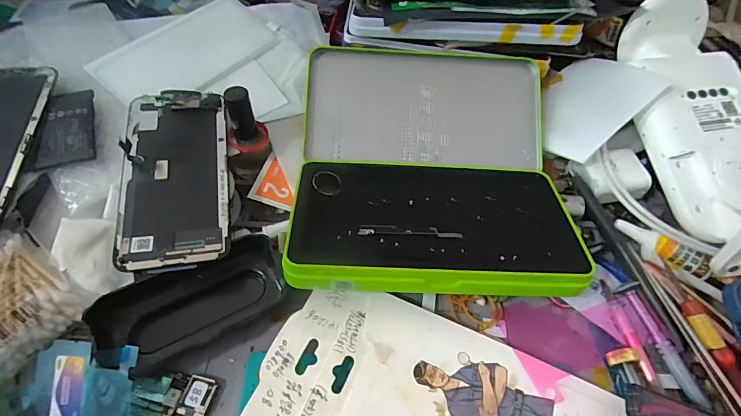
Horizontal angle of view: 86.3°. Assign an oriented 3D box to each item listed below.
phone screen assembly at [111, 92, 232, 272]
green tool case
[{"bbox_3d":[-0.134,-0.026,0.273,0.068,0.008,0.136,-7,62,-10],"label":"phone screen assembly"},{"bbox_3d":[0.044,-0.032,0.297,0.193,0.052,0.207,2,54,-3],"label":"green tool case"}]

